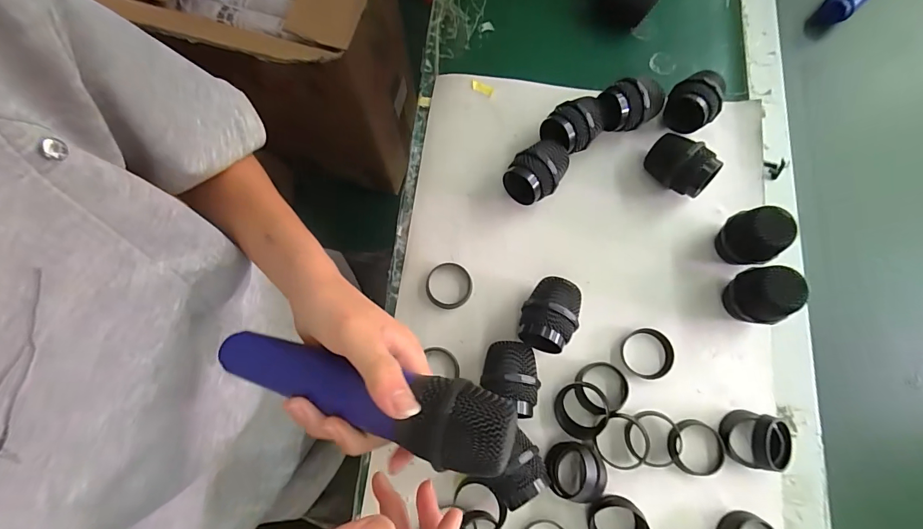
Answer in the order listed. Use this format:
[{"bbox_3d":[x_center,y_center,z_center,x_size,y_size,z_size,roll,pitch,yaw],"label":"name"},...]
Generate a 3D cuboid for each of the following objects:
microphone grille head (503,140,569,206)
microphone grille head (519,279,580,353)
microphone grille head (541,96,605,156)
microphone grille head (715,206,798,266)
[{"bbox_3d":[0.071,-0.086,0.385,0.044,0.042,0.060,38,80,9],"label":"microphone grille head"},{"bbox_3d":[0.076,0.044,0.357,0.045,0.050,0.064,18,77,5],"label":"microphone grille head"},{"bbox_3d":[0.111,-0.134,0.397,0.061,0.043,0.041,-36,78,-7],"label":"microphone grille head"},{"bbox_3d":[0.257,-0.024,0.363,0.040,0.055,0.039,28,78,7],"label":"microphone grille head"}]

